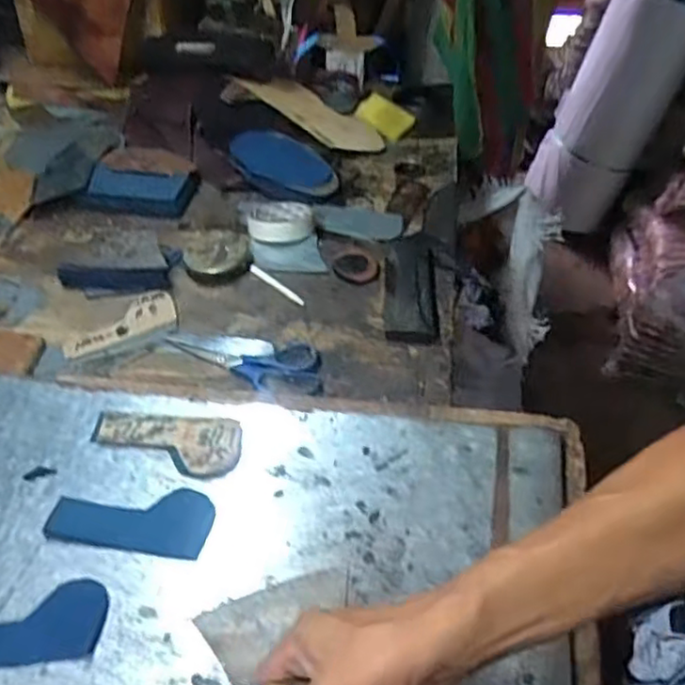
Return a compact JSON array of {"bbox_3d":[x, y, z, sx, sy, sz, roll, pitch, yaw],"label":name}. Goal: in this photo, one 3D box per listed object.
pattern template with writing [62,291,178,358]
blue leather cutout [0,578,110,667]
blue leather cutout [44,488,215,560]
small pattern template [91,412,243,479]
[{"bbox_3d":[-0.246,-0.021,0.735,0.121,0.007,0.059,-19,56,-12],"label":"pattern template with writing"},{"bbox_3d":[-0.242,0.210,0.492,0.128,0.004,0.056,-5,47,-3],"label":"blue leather cutout"},{"bbox_3d":[-0.173,0.143,0.548,0.129,0.005,0.055,6,51,7],"label":"blue leather cutout"},{"bbox_3d":[-0.159,0.088,0.594,0.140,0.010,0.059,5,47,7],"label":"small pattern template"}]

